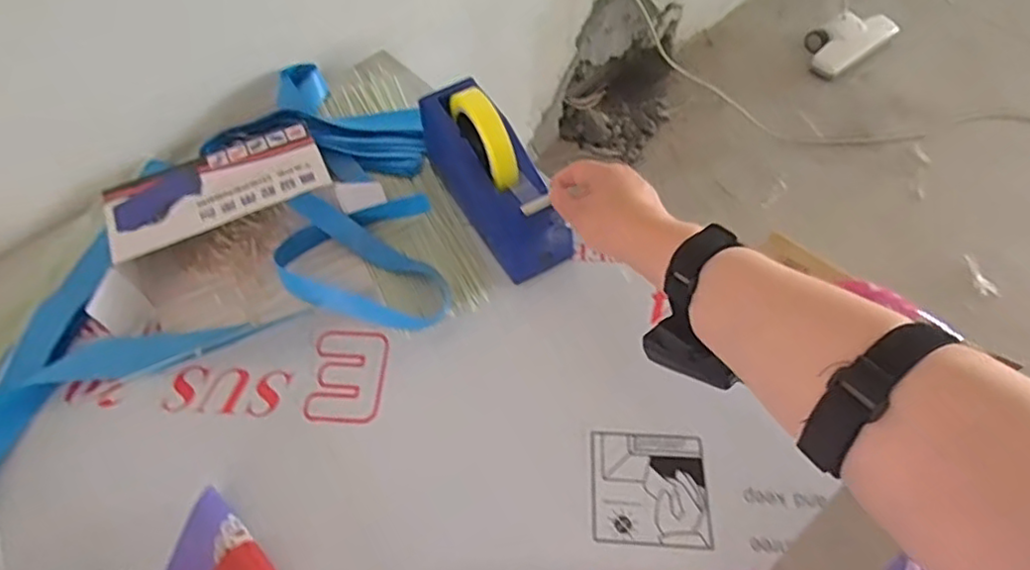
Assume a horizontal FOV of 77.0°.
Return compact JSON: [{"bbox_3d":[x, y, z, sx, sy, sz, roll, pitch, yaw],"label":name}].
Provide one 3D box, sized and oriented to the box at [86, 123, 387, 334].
[{"bbox_3d":[-0.282,-0.066,0.661,0.278,0.075,0.133,-22,58,-11],"label":"box"}]

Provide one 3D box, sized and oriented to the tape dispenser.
[{"bbox_3d":[-0.022,-0.113,0.648,0.069,0.125,0.198,-26,59,-14],"label":"tape dispenser"}]

